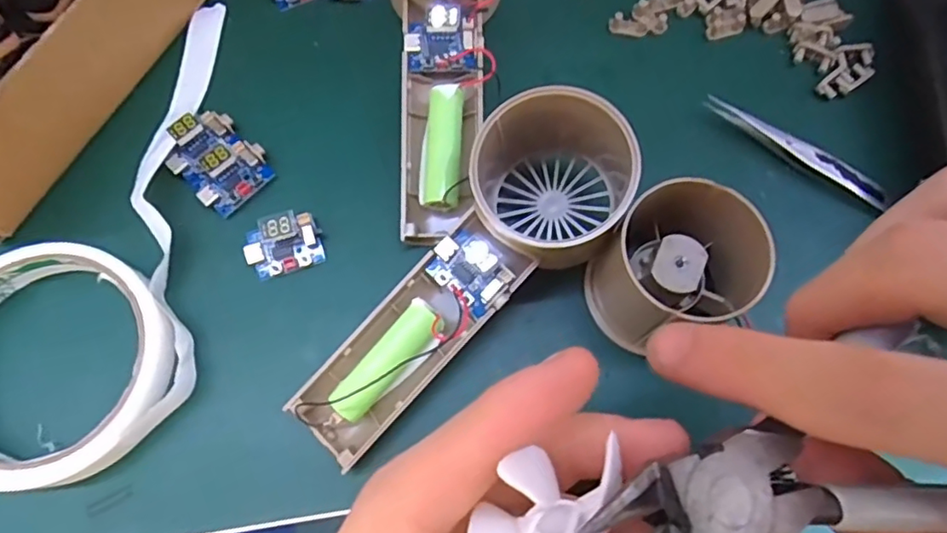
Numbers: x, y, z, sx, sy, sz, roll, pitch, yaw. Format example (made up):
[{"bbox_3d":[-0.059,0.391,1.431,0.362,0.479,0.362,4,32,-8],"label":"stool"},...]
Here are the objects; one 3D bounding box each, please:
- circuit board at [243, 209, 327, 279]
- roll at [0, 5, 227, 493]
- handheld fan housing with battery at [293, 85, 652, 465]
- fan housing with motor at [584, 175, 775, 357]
[{"bbox_3d":[-0.080,-0.009,0.247,0.031,0.017,0.021,-19,73,-7],"label":"circuit board"},{"bbox_3d":[-0.166,-0.021,0.247,0.100,0.016,0.212,-3,71,-2],"label":"roll"},{"bbox_3d":[0.002,0.004,0.216,0.062,0.061,0.160,33,74,9],"label":"handheld fan housing with battery"},{"bbox_3d":[0.075,0.002,0.223,0.052,0.052,0.055,0,71,-1],"label":"fan housing with motor"}]

